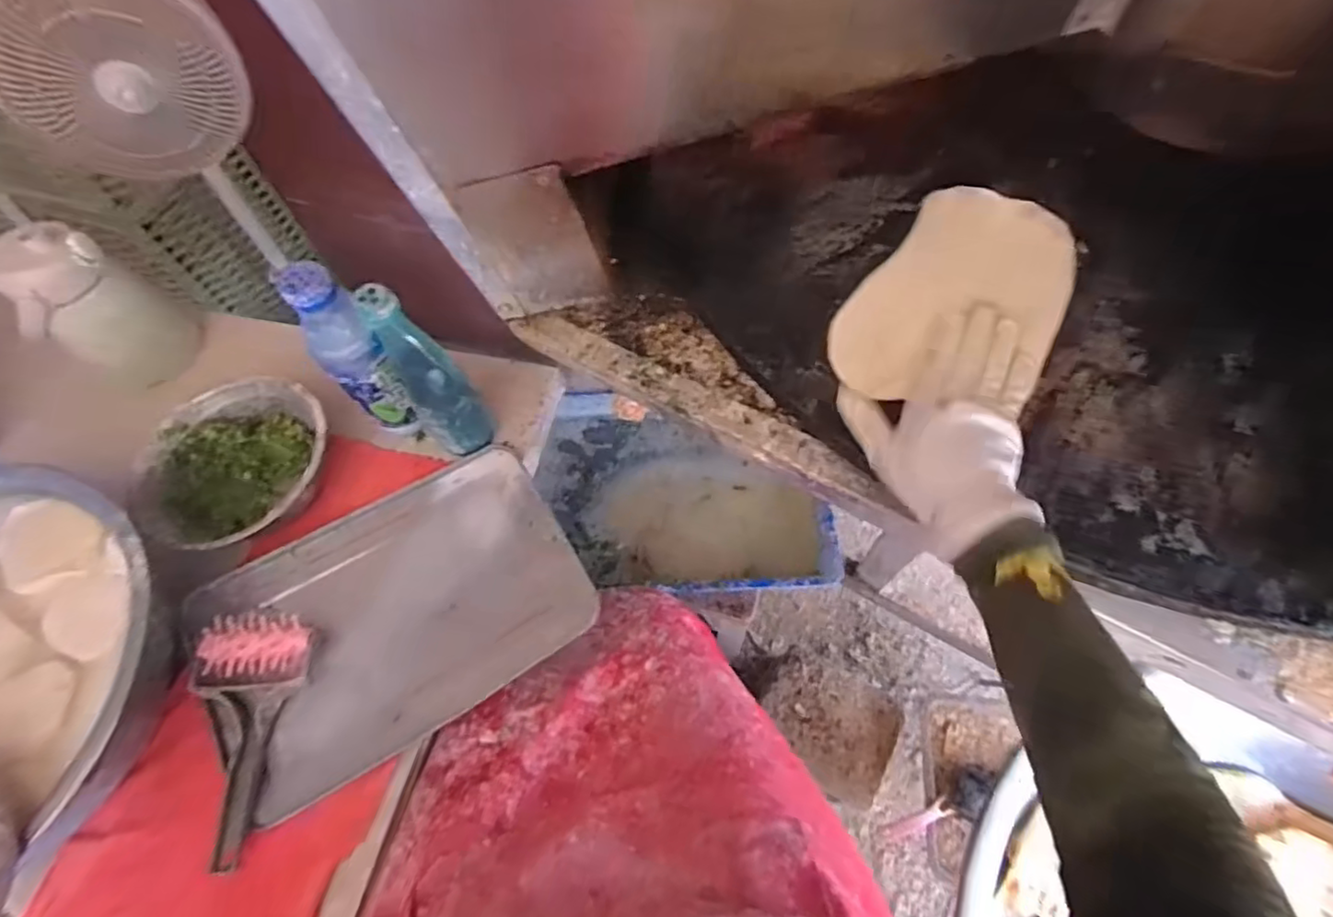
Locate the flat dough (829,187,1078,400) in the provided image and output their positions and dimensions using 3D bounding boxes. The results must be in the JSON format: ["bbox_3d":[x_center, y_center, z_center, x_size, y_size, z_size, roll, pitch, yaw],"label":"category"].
[{"bbox_3d":[0.232,-0.125,0.494,0.140,0.011,0.213,35,79,19],"label":"flat dough"}]

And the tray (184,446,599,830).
[{"bbox_3d":[-0.250,0.141,0.592,0.324,0.027,0.231,-29,64,-12],"label":"tray"}]

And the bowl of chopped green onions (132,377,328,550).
[{"bbox_3d":[-0.433,0.015,0.646,0.175,0.079,0.164,-1,62,3],"label":"bowl of chopped green onions"}]

